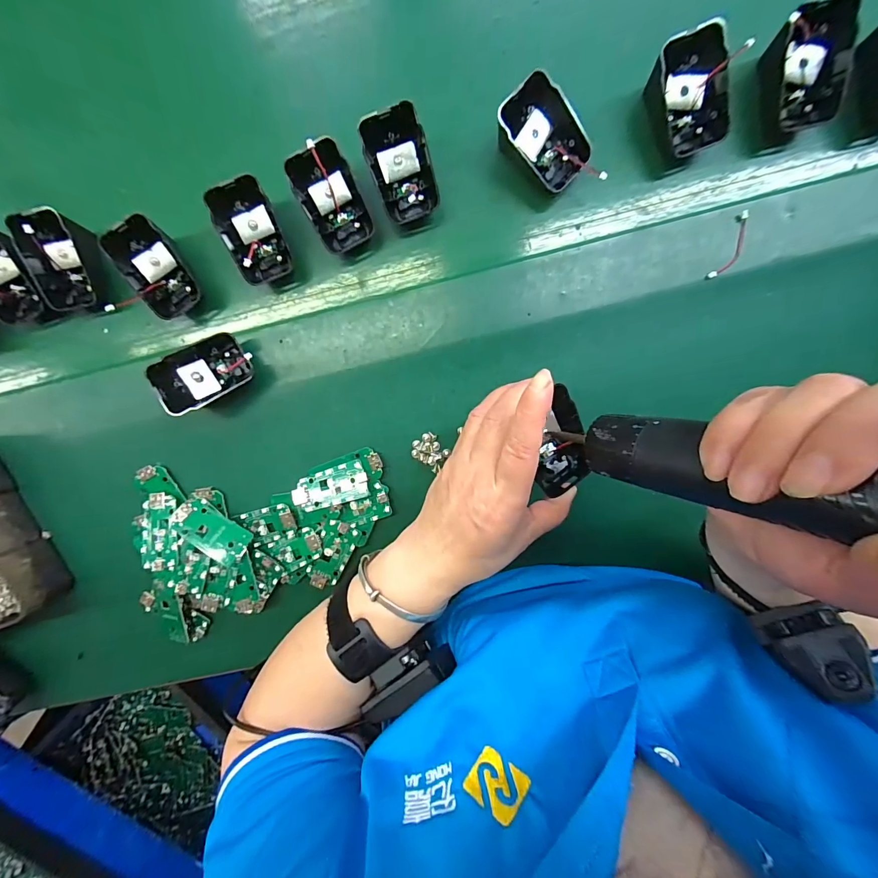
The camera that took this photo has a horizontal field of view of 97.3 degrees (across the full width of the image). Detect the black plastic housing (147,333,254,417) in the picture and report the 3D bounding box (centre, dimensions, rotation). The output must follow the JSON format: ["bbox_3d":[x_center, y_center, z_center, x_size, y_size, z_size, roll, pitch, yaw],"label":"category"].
[{"bbox_3d":[-0.186,-0.051,0.304,0.066,0.029,0.044,-36,104,-31],"label":"black plastic housing"}]

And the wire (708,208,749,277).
[{"bbox_3d":[0.226,-0.147,0.295,0.015,0.005,0.055,27,101,2],"label":"wire"}]

